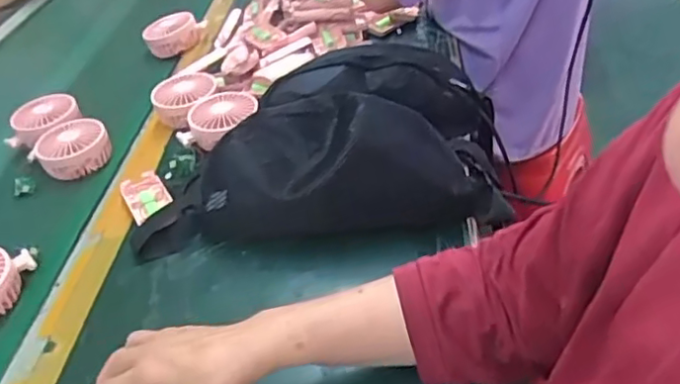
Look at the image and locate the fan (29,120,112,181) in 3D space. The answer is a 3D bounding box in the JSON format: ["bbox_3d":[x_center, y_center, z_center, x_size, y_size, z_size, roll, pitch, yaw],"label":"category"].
[{"bbox_3d":[-0.342,-0.058,0.773,0.089,0.044,0.072,-34,45,-25],"label":"fan"}]

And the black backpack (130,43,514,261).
[{"bbox_3d":[-0.021,-0.058,0.668,0.396,0.112,0.221,-4,41,4],"label":"black backpack"}]

